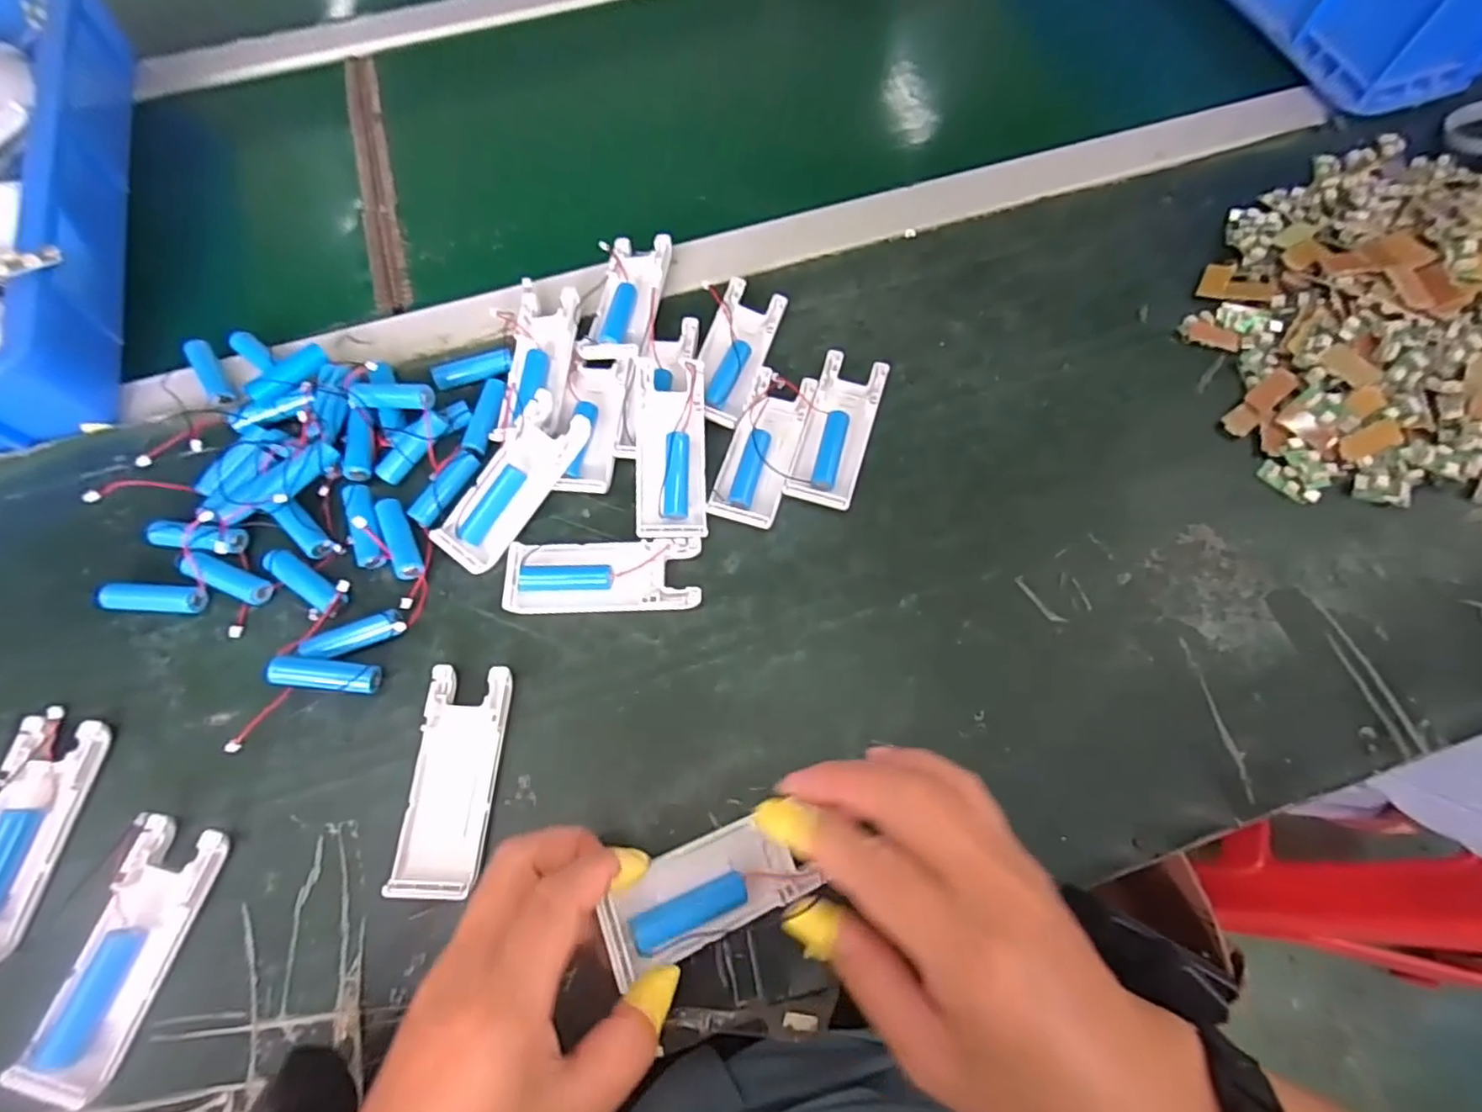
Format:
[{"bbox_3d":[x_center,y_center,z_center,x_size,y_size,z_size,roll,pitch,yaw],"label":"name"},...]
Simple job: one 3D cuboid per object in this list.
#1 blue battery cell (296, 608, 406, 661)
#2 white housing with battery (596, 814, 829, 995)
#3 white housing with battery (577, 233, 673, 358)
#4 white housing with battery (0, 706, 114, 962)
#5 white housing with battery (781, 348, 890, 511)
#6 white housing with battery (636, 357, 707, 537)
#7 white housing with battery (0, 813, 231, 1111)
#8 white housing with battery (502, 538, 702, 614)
[{"bbox_3d":[-0.202,0.043,0.340,0.053,0.018,0.017,-18,69,-5],"label":"blue battery cell"},{"bbox_3d":[-0.013,0.143,0.277,0.095,0.014,0.039,-9,66,-30],"label":"white housing with battery"},{"bbox_3d":[-0.073,-0.170,0.415,0.041,0.018,0.101,7,69,5],"label":"white housing with battery"},{"bbox_3d":[-0.345,0.133,0.307,0.037,0.021,0.106,3,69,3],"label":"white housing with battery"},{"bbox_3d":[0.059,-0.078,0.387,0.040,0.012,0.103,16,70,8],"label":"white housing with battery"},{"bbox_3d":[-0.040,-0.062,0.372,0.040,0.018,0.107,-2,81,2],"label":"white housing with battery"},{"bbox_3d":[-0.277,0.176,0.288,0.045,0.015,0.105,13,69,7],"label":"white housing with battery"},{"bbox_3d":[-0.075,0.011,0.353,0.104,0.014,0.041,-2,68,2],"label":"white housing with battery"}]

